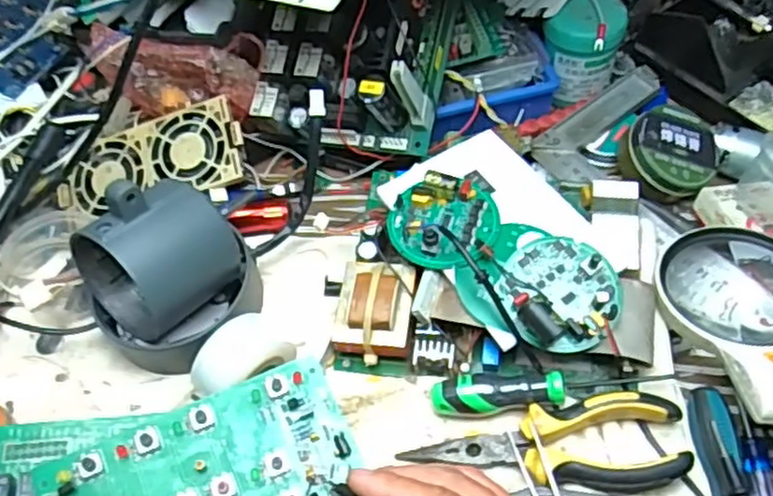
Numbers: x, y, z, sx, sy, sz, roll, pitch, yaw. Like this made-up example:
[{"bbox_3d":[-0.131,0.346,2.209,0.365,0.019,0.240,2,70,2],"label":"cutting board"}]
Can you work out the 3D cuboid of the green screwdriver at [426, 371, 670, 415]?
[{"bbox_3d":[0.097,0.079,0.423,0.137,0.018,0.029,-7,55,0],"label":"green screwdriver"}]

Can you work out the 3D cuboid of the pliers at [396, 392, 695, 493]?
[{"bbox_3d":[0.090,0.114,0.400,0.153,0.021,0.050,-4,55,2],"label":"pliers"}]

